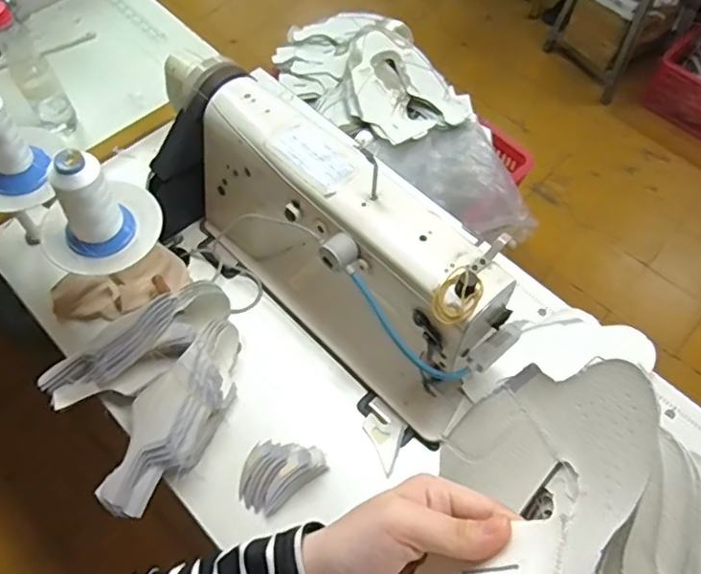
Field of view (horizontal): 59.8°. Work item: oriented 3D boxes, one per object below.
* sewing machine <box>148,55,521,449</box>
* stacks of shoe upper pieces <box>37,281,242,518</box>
[{"bbox_3d":[-0.058,-0.062,0.767,0.528,0.221,0.181,41,68,20],"label":"sewing machine"},{"bbox_3d":[-0.232,0.114,0.747,0.250,0.081,0.211,-37,67,-19],"label":"stacks of shoe upper pieces"}]

